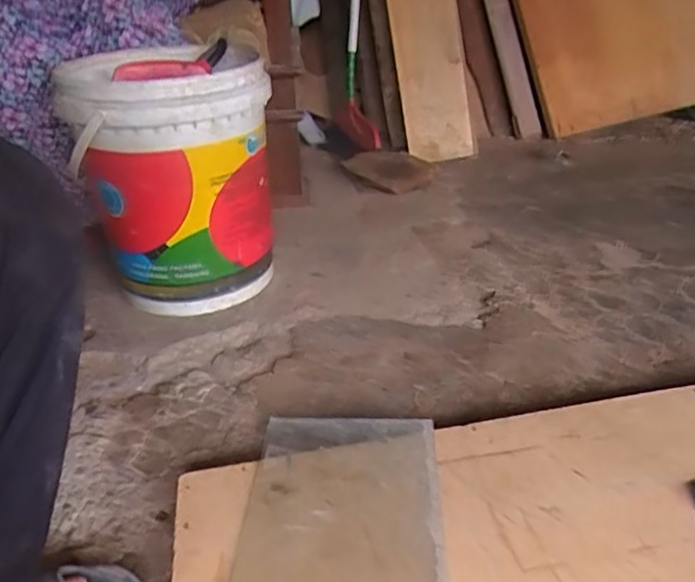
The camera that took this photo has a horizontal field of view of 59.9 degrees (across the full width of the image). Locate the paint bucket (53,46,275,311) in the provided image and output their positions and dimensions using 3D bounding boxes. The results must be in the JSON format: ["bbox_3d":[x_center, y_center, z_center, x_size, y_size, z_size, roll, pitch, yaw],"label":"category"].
[{"bbox_3d":[-0.266,-0.186,1.004,0.269,0.369,0.307,-5,31,-4],"label":"paint bucket"}]

